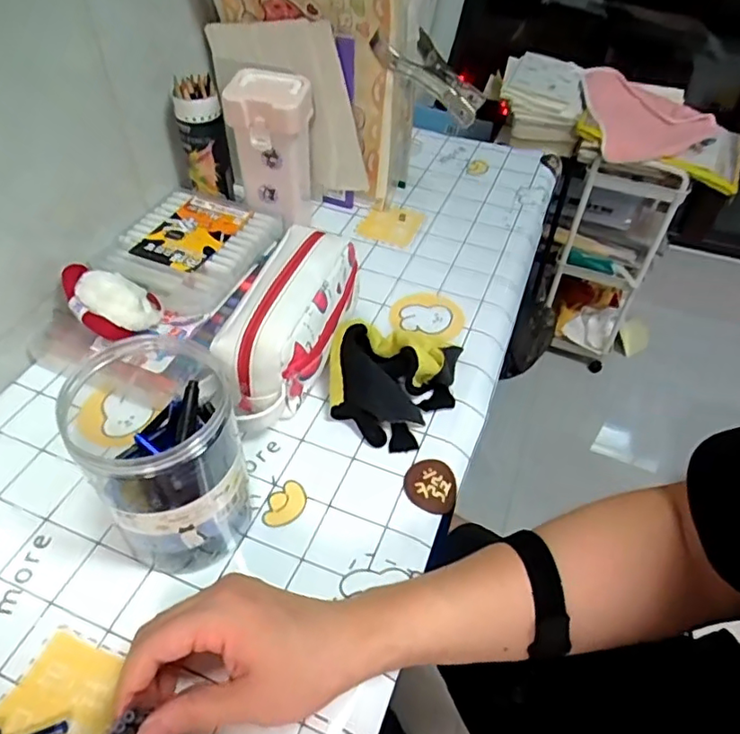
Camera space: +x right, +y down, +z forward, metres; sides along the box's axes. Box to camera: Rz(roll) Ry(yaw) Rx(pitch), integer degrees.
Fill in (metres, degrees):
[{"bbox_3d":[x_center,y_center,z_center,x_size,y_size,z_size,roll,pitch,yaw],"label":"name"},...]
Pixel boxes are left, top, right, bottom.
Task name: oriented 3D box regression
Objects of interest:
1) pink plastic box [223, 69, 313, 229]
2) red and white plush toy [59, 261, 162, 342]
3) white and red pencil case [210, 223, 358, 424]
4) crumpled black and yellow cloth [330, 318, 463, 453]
[{"bbox_3d":[-0.103,-0.234,0.633,0.083,0.153,0.070,1,49,2],"label":"pink plastic box"},{"bbox_3d":[-0.246,-0.062,0.525,0.101,0.040,0.051,21,53,18],"label":"red and white plush toy"},{"bbox_3d":[-0.072,-0.042,0.531,0.083,0.102,0.199,14,48,9],"label":"white and red pencil case"},{"bbox_3d":[0.021,0.003,0.534,0.110,0.046,0.139,15,49,11],"label":"crumpled black and yellow cloth"}]

